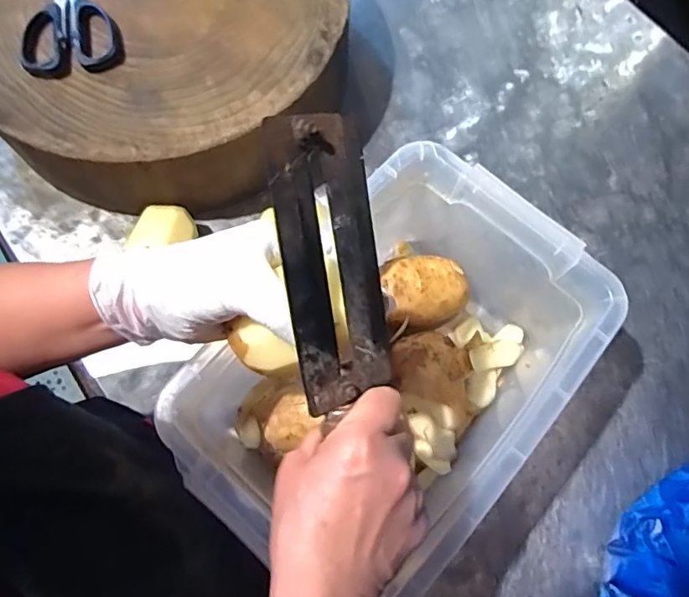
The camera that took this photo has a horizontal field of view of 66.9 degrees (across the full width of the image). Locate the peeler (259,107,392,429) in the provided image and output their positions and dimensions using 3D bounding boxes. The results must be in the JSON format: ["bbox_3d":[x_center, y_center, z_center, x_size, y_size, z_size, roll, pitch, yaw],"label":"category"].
[{"bbox_3d":[-0.005,-0.018,0.286,0.060,0.007,0.156,-15,102,-32],"label":"peeler"}]

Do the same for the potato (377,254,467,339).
[{"bbox_3d":[0.072,-0.006,0.511,0.085,0.050,0.072,-18,98,-20],"label":"potato"}]

